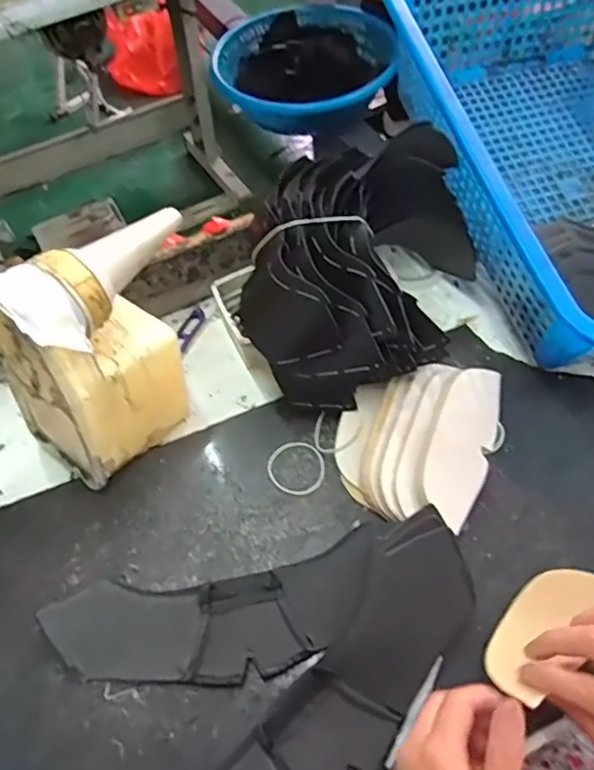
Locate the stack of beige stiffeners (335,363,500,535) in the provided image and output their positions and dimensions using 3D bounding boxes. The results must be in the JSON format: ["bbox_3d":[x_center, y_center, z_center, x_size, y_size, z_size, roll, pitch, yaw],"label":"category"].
[{"bbox_3d":[0.110,0.045,0.538,0.136,0.037,0.168,17,59,15],"label":"stack of beige stiffeners"}]

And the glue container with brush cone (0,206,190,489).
[{"bbox_3d":[-0.165,-0.051,0.529,0.111,0.198,0.207,32,64,22],"label":"glue container with brush cone"}]

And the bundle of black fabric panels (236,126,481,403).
[{"bbox_3d":[0.065,-0.110,0.583,0.184,0.142,0.258,14,59,14],"label":"bundle of black fabric panels"}]

